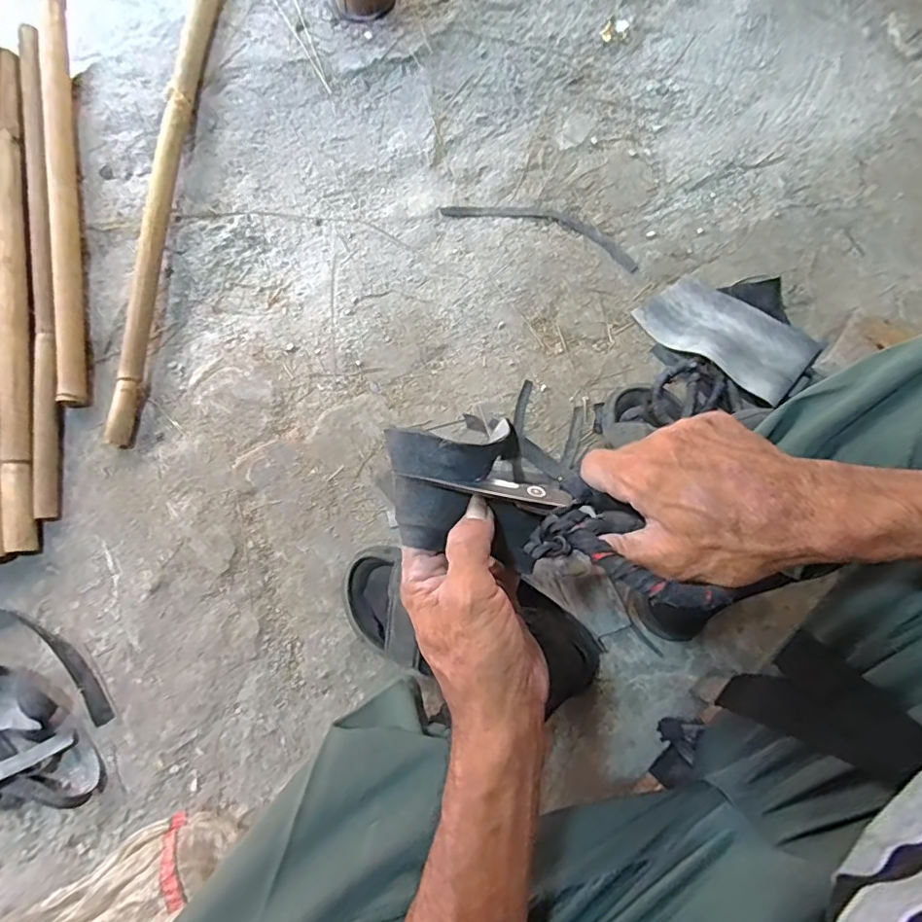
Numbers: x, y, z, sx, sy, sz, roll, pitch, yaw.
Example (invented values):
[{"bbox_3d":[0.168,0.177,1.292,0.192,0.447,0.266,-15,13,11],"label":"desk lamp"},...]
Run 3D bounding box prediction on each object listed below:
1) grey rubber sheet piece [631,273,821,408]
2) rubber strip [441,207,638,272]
[{"bbox_3d":[0.321,-0.157,0.664,0.203,0.038,0.098,36,81,20],"label":"grey rubber sheet piece"},{"bbox_3d":[0.110,-0.314,0.720,0.264,0.004,0.051,18,80,2],"label":"rubber strip"}]

